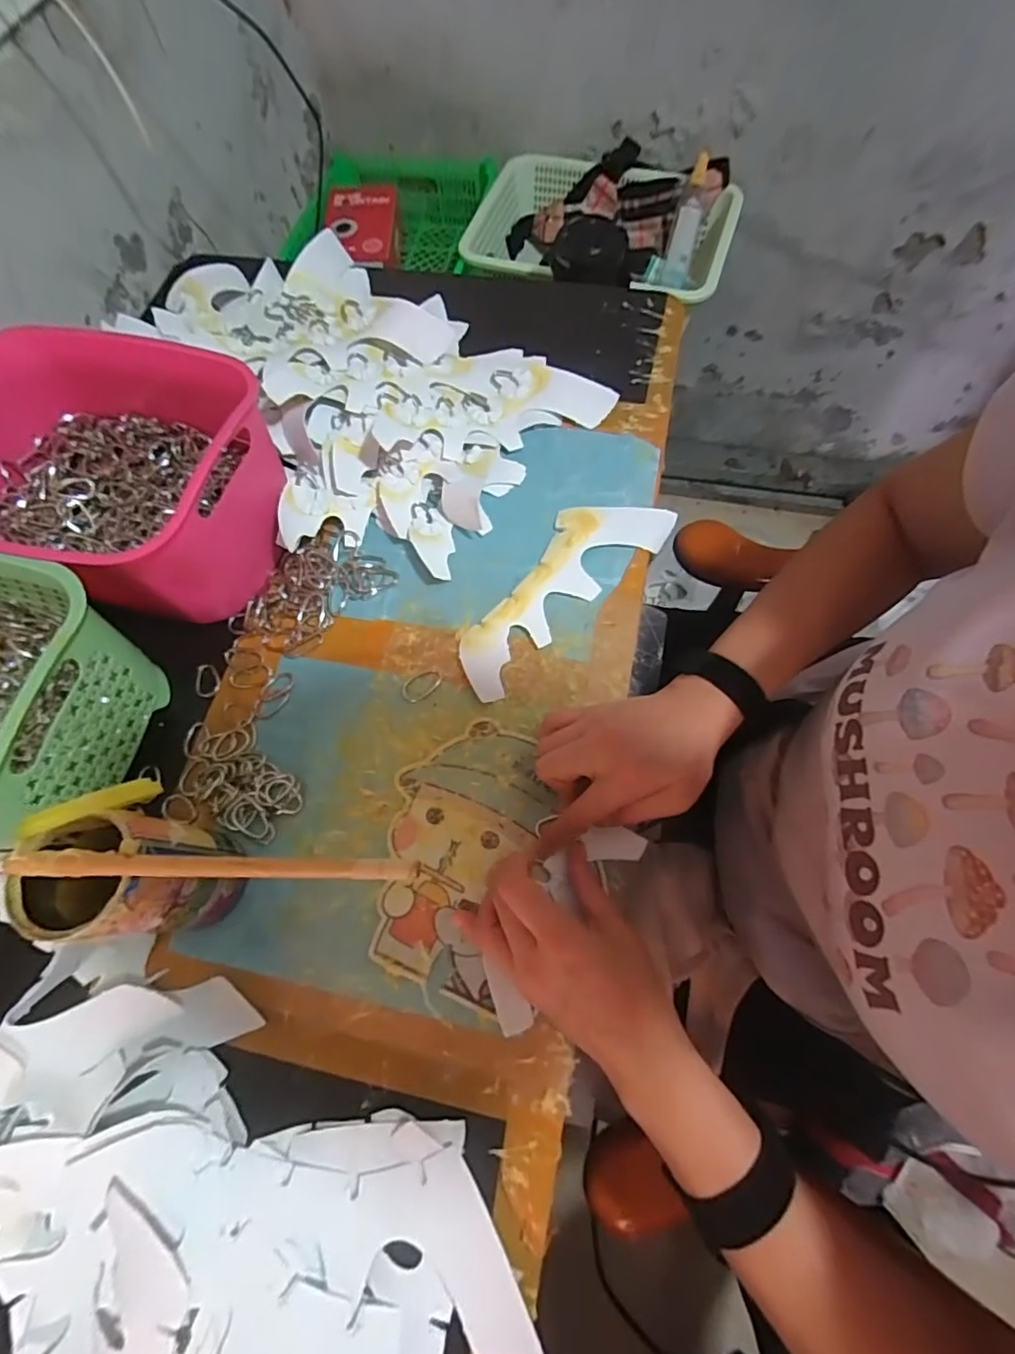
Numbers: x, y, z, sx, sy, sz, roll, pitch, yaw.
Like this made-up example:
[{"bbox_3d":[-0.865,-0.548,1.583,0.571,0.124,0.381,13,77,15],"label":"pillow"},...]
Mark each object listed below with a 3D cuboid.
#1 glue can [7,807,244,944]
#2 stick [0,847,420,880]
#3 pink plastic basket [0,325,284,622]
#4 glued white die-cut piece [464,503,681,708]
[{"bbox_3d":[-0.210,0.118,0.325,0.074,0.123,0.070,-1,68,3],"label":"glue can"},{"bbox_3d":[-0.177,0.091,0.267,0.267,0.007,0.013,0,68,3],"label":"stick"},{"bbox_3d":[-0.324,-0.158,0.445,0.290,0.121,0.200,13,69,8],"label":"pink plastic basket"},{"bbox_3d":[0.039,-0.080,0.455,0.076,0.011,0.221,43,74,15],"label":"glued white die-cut piece"}]

